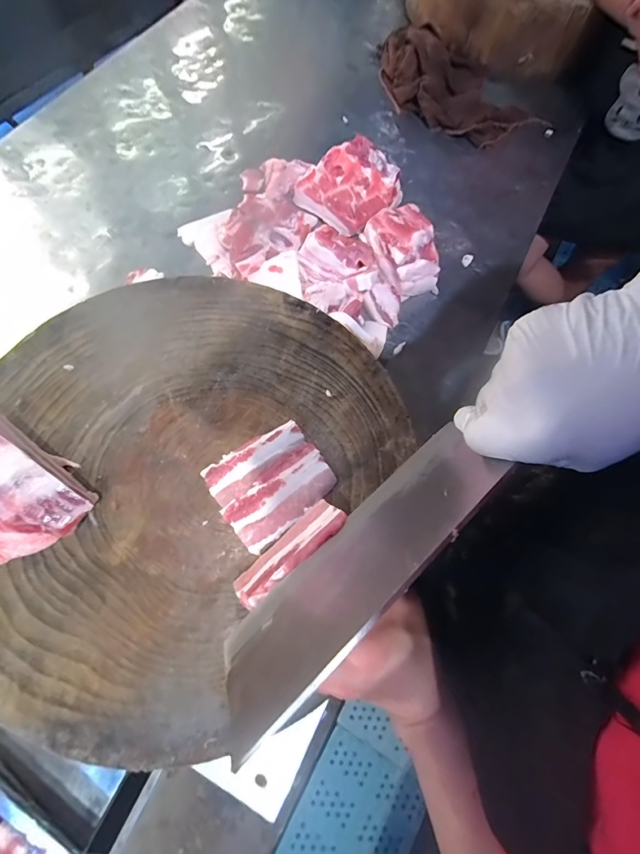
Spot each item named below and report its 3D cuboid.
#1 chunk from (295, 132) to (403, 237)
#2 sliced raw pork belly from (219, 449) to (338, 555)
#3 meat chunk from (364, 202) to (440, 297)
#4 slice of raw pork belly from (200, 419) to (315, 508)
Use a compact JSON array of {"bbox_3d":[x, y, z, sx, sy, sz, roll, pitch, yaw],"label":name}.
[{"bbox_3d":[0.043,-0.355,0.550,0.118,0.050,0.117,42,72,10],"label":"chunk"},{"bbox_3d":[-0.030,0.061,0.319,0.096,0.012,0.045,-34,76,-15],"label":"sliced raw pork belly"},{"bbox_3d":[0.118,-0.245,0.526,0.076,0.059,0.112,-15,72,-10],"label":"meat chunk"},{"bbox_3d":[-0.054,0.031,0.331,0.093,0.009,0.039,-29,75,-14],"label":"slice of raw pork belly"}]

